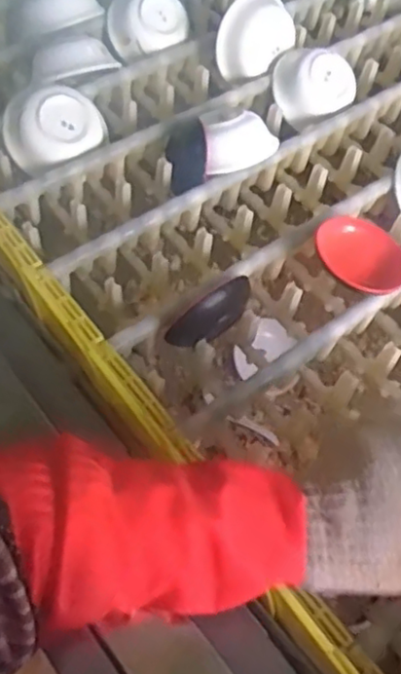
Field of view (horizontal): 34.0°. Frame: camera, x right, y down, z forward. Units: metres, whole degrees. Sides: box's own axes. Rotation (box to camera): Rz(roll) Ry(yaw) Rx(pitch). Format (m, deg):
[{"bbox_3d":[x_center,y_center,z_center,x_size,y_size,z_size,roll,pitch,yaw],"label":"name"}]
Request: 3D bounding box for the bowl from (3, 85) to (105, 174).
[{"bbox_3d":[-0.162,-0.234,0.717,0.108,0.089,0.052,-35,19,-19],"label":"bowl"}]

